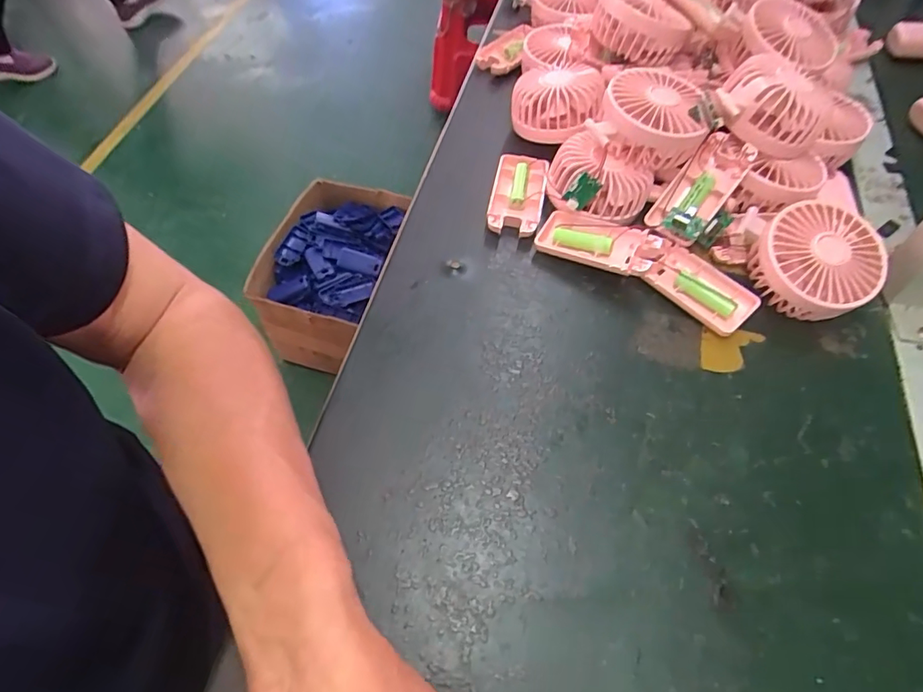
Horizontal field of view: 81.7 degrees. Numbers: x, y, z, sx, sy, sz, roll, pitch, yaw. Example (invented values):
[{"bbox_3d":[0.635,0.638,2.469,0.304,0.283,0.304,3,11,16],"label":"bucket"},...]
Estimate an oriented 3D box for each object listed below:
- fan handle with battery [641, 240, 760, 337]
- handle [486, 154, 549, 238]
[{"bbox_3d":[0.187,-0.046,0.422,0.047,0.018,0.083,-39,65,-23],"label":"fan handle with battery"},{"bbox_3d":[0.051,-0.137,0.478,0.045,0.021,0.092,10,57,6],"label":"handle"}]

